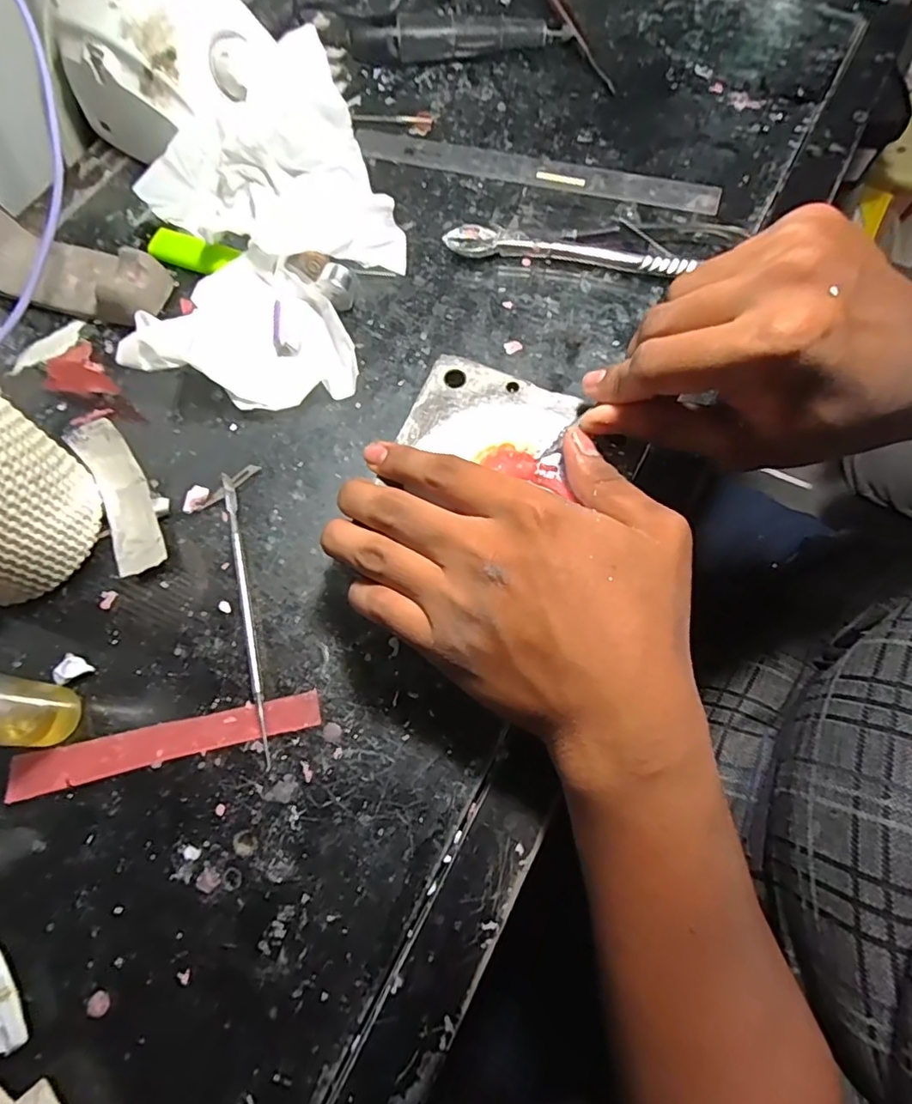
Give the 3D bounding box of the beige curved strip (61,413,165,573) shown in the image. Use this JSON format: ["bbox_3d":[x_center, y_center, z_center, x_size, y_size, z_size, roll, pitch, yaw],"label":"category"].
[{"bbox_3d":[-0.179,-0.029,0.299,0.027,0.030,0.082,-27,72,-8],"label":"beige curved strip"}]

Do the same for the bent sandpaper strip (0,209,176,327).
[{"bbox_3d":[-0.246,-0.182,0.353,0.127,0.040,0.048,15,71,6],"label":"bent sandpaper strip"}]

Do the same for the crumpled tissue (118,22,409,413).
[{"bbox_3d":[-0.116,-0.193,0.341,0.163,0.063,0.211,-10,71,-3],"label":"crumpled tissue"}]

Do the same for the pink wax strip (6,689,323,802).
[{"bbox_3d":[-0.138,0.091,0.270,0.145,0.004,0.019,-12,67,-5],"label":"pink wax strip"}]

